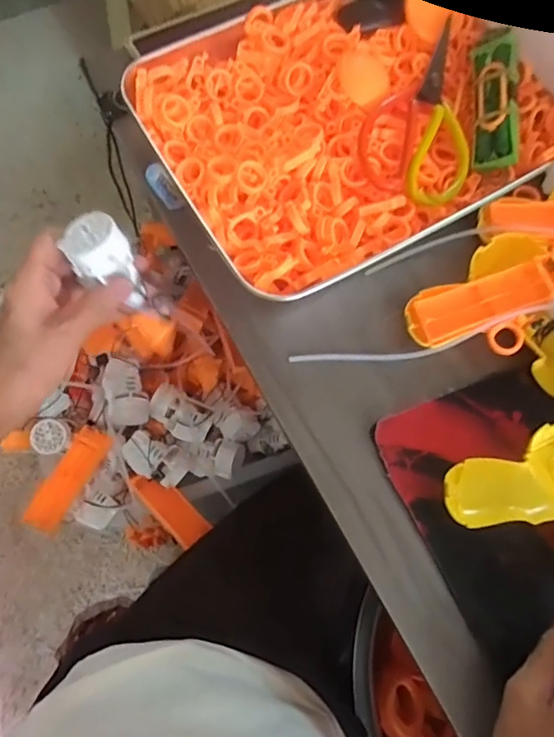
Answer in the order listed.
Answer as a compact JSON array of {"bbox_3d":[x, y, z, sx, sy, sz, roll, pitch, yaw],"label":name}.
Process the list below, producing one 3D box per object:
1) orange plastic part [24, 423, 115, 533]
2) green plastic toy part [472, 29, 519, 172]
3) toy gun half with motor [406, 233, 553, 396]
[{"bbox_3d":[-0.210,0.111,0.530,0.035,0.018,0.106,28,72,7],"label":"orange plastic part"},{"bbox_3d":[0.173,-0.208,0.410,0.033,0.022,0.114,-2,80,39],"label":"green plastic toy part"},{"bbox_3d":[0.174,-0.032,0.377,0.120,0.034,0.127,-29,75,-11],"label":"toy gun half with motor"}]

